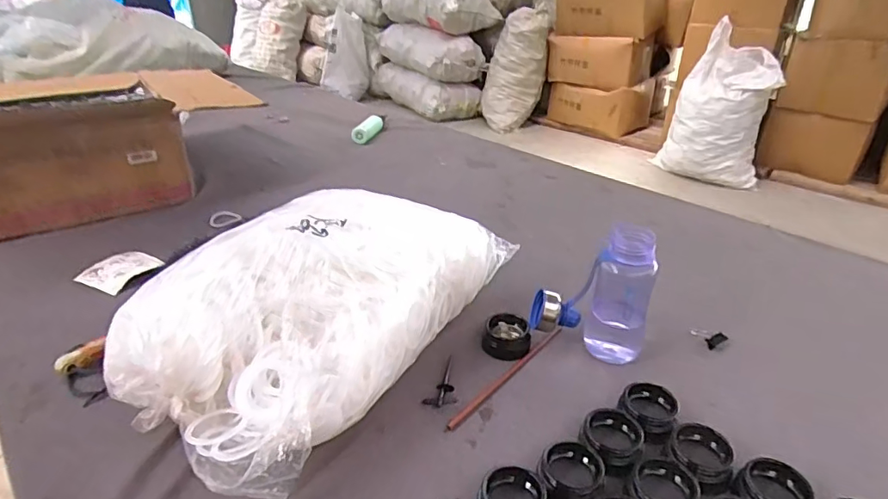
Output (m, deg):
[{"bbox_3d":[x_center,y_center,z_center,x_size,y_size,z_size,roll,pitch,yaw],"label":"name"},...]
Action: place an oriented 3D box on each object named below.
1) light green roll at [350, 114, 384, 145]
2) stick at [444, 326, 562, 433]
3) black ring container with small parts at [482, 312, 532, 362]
[{"bbox_3d":[-0.223,-0.355,1.540,0.049,0.049,0.169,7,31,11],"label":"light green roll"},{"bbox_3d":[0.086,0.160,0.667,0.015,0.007,0.250,24,37,35],"label":"stick"},{"bbox_3d":[0.087,0.117,0.706,0.068,0.030,0.055,3,30,4],"label":"black ring container with small parts"}]

